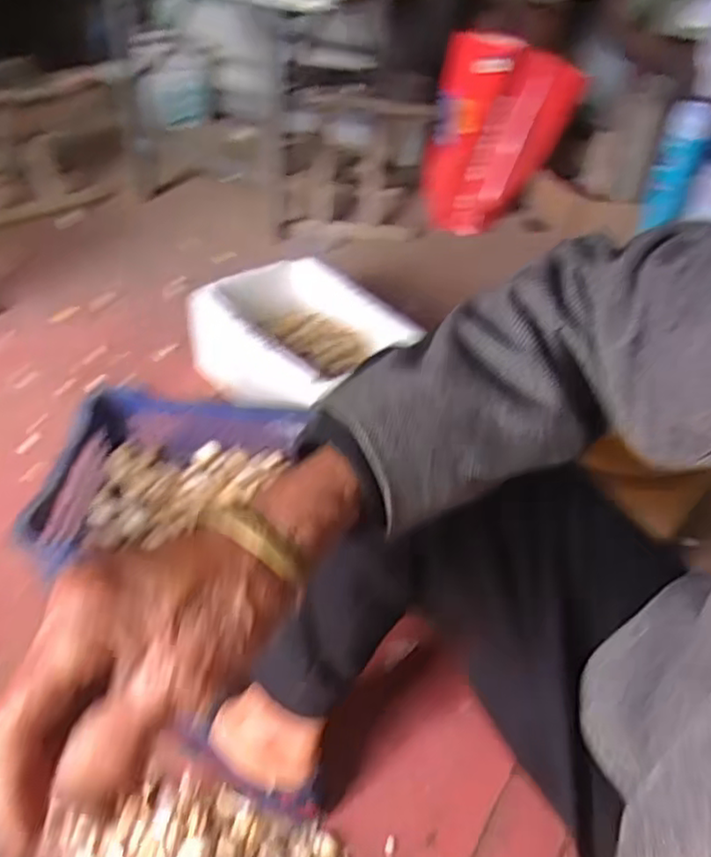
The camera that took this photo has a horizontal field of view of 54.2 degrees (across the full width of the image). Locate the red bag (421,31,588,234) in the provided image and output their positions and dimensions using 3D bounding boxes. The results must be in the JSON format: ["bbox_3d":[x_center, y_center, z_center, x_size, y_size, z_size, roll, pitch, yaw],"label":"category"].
[{"bbox_3d":[0.333,-0.685,1.633,0.320,0.425,0.300,11,40,9],"label":"red bag"}]

